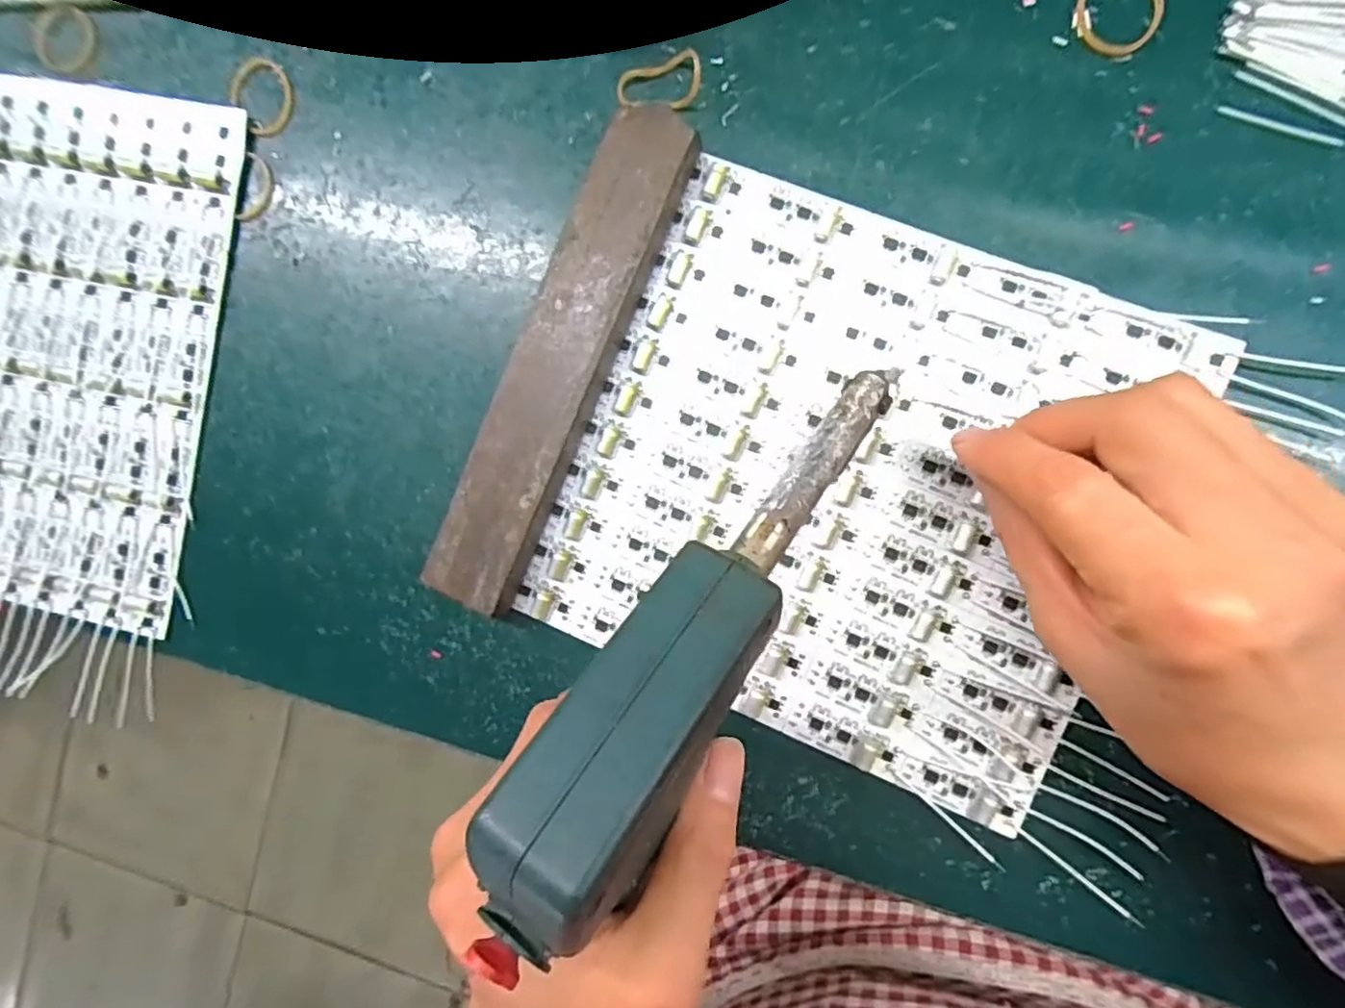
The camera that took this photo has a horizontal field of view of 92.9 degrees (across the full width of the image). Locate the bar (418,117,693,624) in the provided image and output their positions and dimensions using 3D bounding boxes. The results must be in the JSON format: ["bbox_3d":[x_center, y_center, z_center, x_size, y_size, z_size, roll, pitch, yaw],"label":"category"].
[{"bbox_3d":[-0.043,-0.053,0.248,0.036,0.018,0.193,25,94,6],"label":"bar"}]

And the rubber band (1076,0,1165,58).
[{"bbox_3d":[0.163,-0.181,0.231,0.030,0.004,0.032,0,91,7],"label":"rubber band"}]

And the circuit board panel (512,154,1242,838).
[{"bbox_3d":[0.067,-0.008,0.243,0.202,0.005,0.192,23,93,6],"label":"circuit board panel"}]

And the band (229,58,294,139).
[{"bbox_3d":[-0.171,-0.169,0.265,0.025,0.004,0.030,13,92,6],"label":"band"}]

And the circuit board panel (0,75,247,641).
[{"bbox_3d":[-0.280,-0.069,0.273,0.166,0.018,0.219,11,92,6],"label":"circuit board panel"}]

